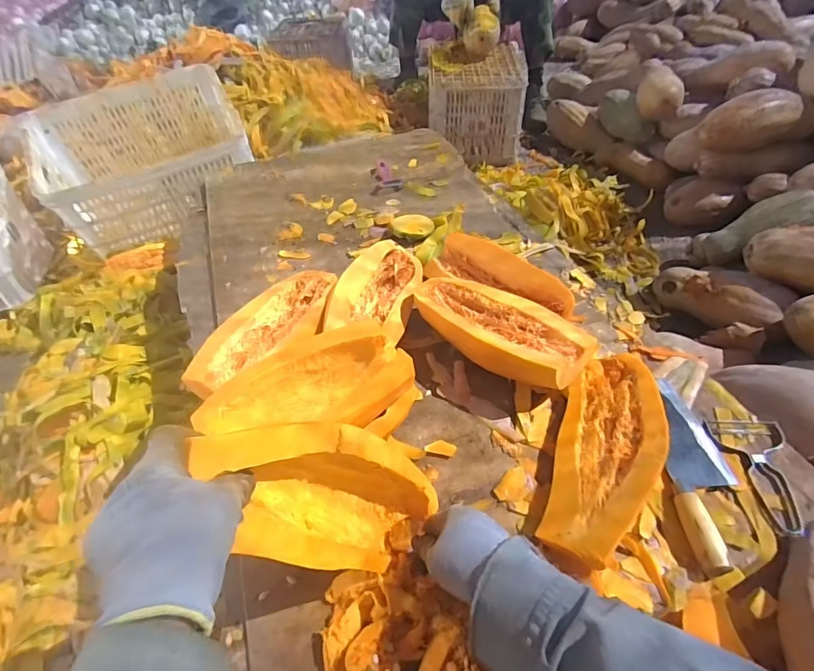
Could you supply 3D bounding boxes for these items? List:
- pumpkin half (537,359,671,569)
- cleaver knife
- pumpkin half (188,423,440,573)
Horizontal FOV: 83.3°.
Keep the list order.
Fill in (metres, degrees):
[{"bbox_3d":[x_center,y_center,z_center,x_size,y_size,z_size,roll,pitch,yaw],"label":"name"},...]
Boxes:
[{"bbox_3d":[0.243,0.143,0.543,0.117,0.056,0.273,-5,38,40],"label":"pumpkin half"},{"bbox_3d":[0.363,0.161,0.563,0.077,0.029,0.259,10,47,13],"label":"cleaver knife"},{"bbox_3d":[-0.061,0.142,0.405,0.081,0.269,0.086,-40,47,12],"label":"pumpkin half"}]

